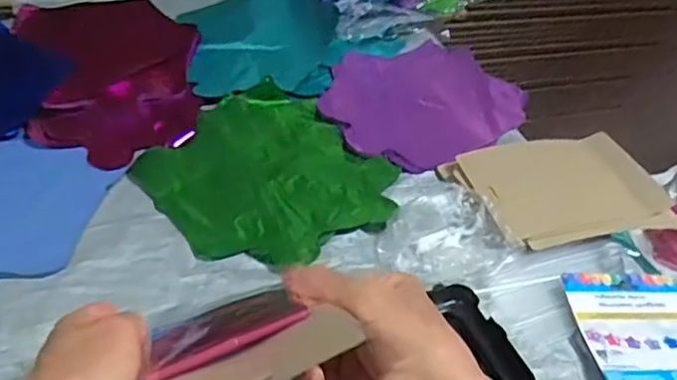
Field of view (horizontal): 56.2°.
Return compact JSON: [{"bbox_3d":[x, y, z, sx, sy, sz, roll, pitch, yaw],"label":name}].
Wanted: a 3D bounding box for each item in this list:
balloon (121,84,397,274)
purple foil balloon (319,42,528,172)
[{"bbox_3d":[-0.072,-0.020,0.645,0.225,0.016,0.237,-27,52,-34],"label":"balloon"},{"bbox_3d":[0.093,-0.120,0.772,0.234,0.011,0.228,5,41,-4],"label":"purple foil balloon"}]

